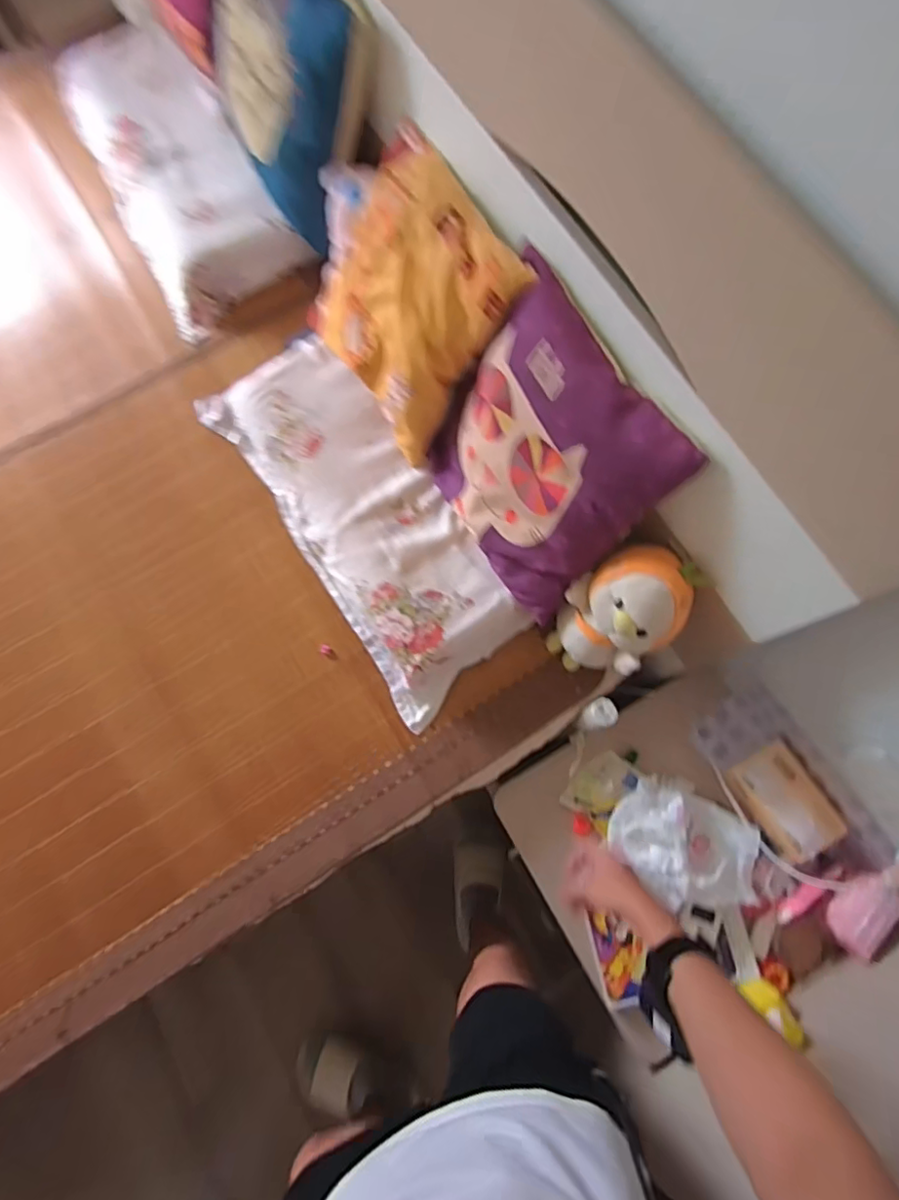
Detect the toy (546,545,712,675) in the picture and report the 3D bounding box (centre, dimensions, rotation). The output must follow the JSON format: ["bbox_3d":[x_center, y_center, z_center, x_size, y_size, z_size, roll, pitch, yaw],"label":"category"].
[{"bbox_3d":[0.237,0.021,0.836,0.139,0.232,0.155,32,78,7],"label":"toy"}]

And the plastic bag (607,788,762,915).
[{"bbox_3d":[0.360,0.378,0.876,0.225,0.056,0.161,24,77,6],"label":"plastic bag"}]

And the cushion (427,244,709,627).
[{"bbox_3d":[0.130,-0.207,0.801,0.120,0.331,0.357,-20,72,-40],"label":"cushion"}]

